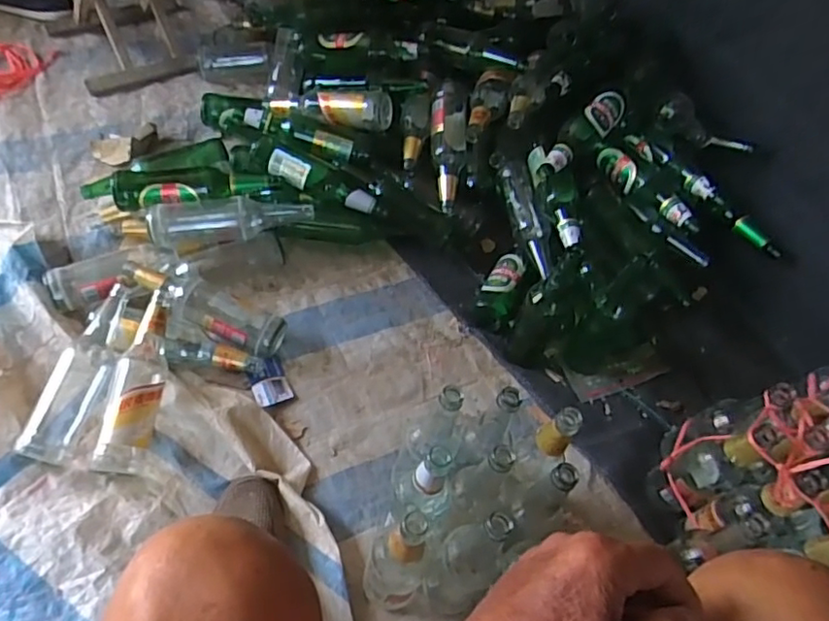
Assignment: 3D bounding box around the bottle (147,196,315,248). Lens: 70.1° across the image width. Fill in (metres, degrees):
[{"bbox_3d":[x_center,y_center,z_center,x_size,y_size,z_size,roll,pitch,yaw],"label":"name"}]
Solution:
[{"bbox_3d":[-0.308,-0.159,1.012,0.264,0.083,0.075,-11,59,-10],"label":"bottle"}]

